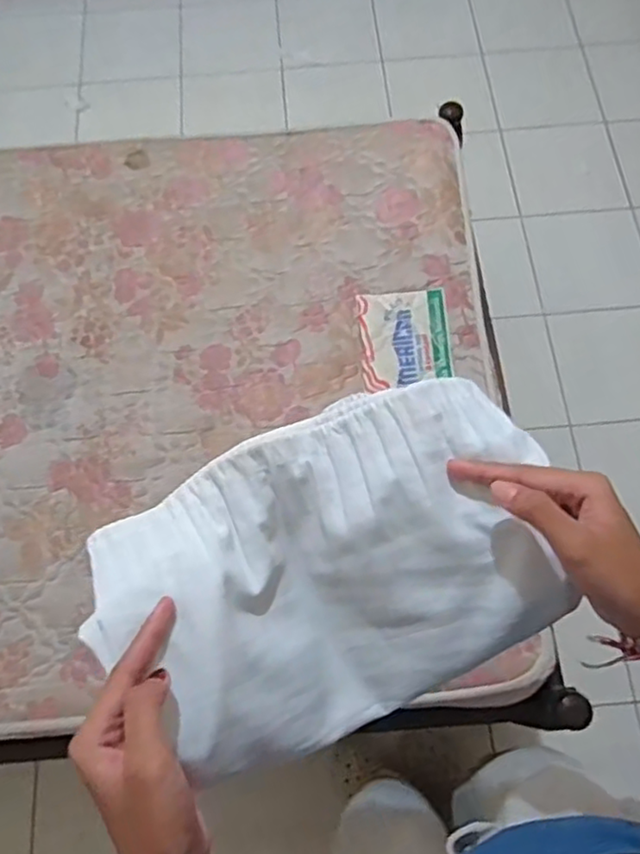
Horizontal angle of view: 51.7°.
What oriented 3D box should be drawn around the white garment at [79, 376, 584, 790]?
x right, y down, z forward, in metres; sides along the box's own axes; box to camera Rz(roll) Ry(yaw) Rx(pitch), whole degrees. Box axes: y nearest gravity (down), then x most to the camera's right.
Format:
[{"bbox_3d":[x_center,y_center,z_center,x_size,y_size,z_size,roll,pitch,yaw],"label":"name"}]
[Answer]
[{"bbox_3d":[0.011,0.091,0.422,0.263,0.094,0.179,-27,72,-8],"label":"white garment"}]

